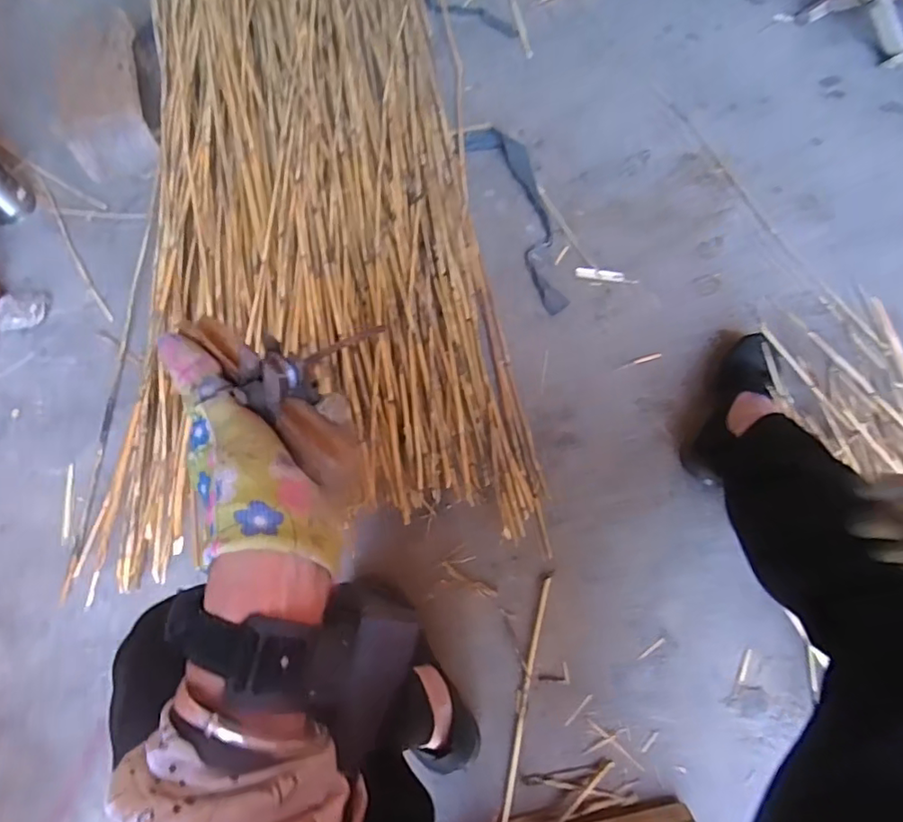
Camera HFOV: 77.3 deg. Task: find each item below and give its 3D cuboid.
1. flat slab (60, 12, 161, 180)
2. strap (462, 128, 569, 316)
[{"bbox_3d":[-0.615,-0.604,1.044,0.147,0.132,0.353,-12,67,-4],"label":"flat slab"},{"bbox_3d":[0.123,-0.347,0.977,0.099,0.008,0.407,-15,67,-5],"label":"strap"}]

